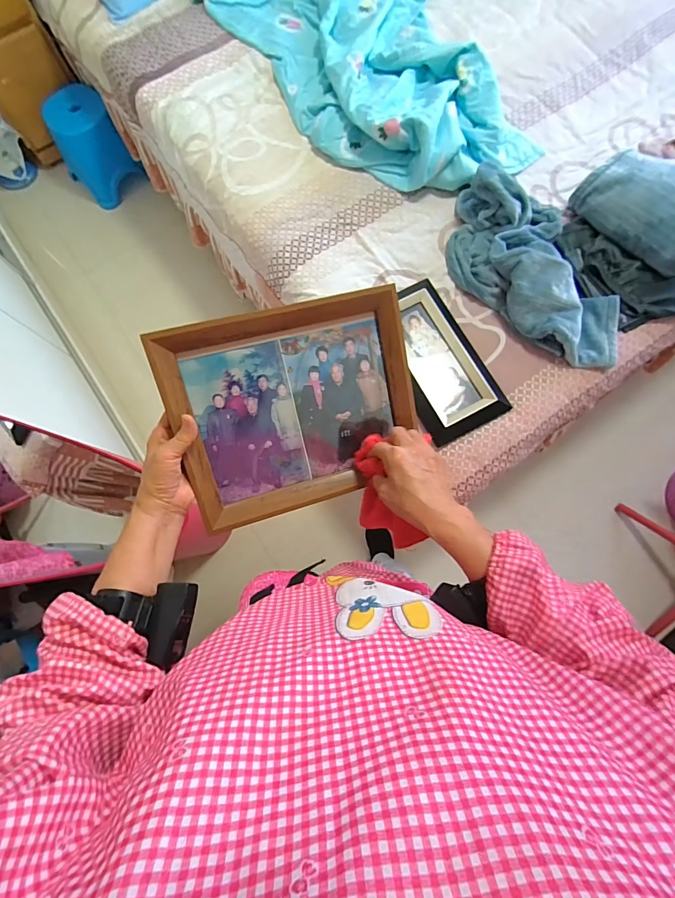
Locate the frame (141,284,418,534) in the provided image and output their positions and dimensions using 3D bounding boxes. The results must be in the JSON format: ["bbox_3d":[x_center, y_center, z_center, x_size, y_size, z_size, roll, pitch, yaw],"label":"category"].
[{"bbox_3d":[-0.045,-0.047,0.467,0.277,0.020,0.231,-16,108,-12],"label":"frame"}]

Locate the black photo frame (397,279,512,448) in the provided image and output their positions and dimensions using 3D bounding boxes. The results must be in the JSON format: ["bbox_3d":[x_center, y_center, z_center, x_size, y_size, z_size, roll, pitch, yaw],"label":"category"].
[{"bbox_3d":[0.230,-0.214,0.932,0.208,0.018,0.376,-27,78,-6],"label":"black photo frame"}]

